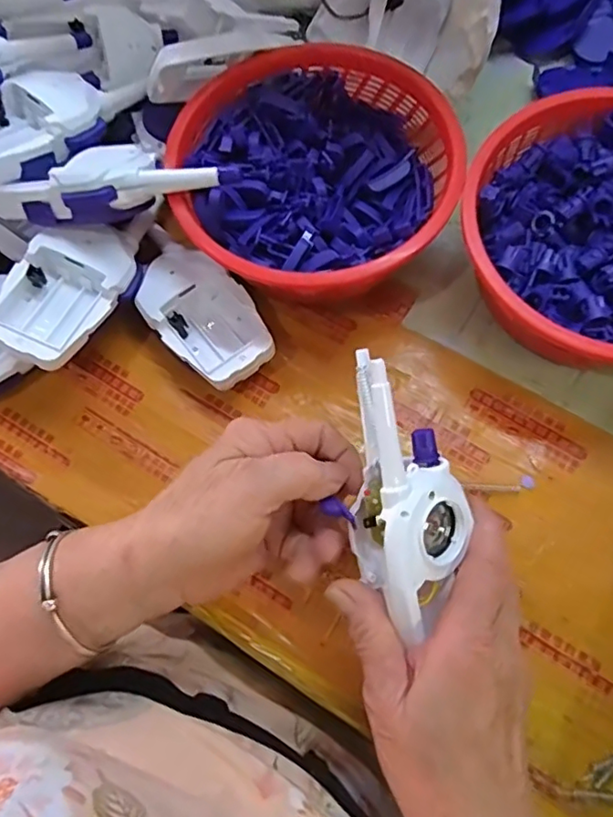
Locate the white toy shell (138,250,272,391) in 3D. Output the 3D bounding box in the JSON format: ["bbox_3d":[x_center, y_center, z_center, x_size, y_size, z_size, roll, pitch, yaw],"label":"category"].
[{"bbox_3d":[-0.068,-0.059,0.388,0.104,0.034,0.060,43,78,14],"label":"white toy shell"}]

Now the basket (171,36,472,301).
[{"bbox_3d":[0.005,-0.147,0.386,0.172,0.071,0.171,-1,72,2],"label":"basket"}]

